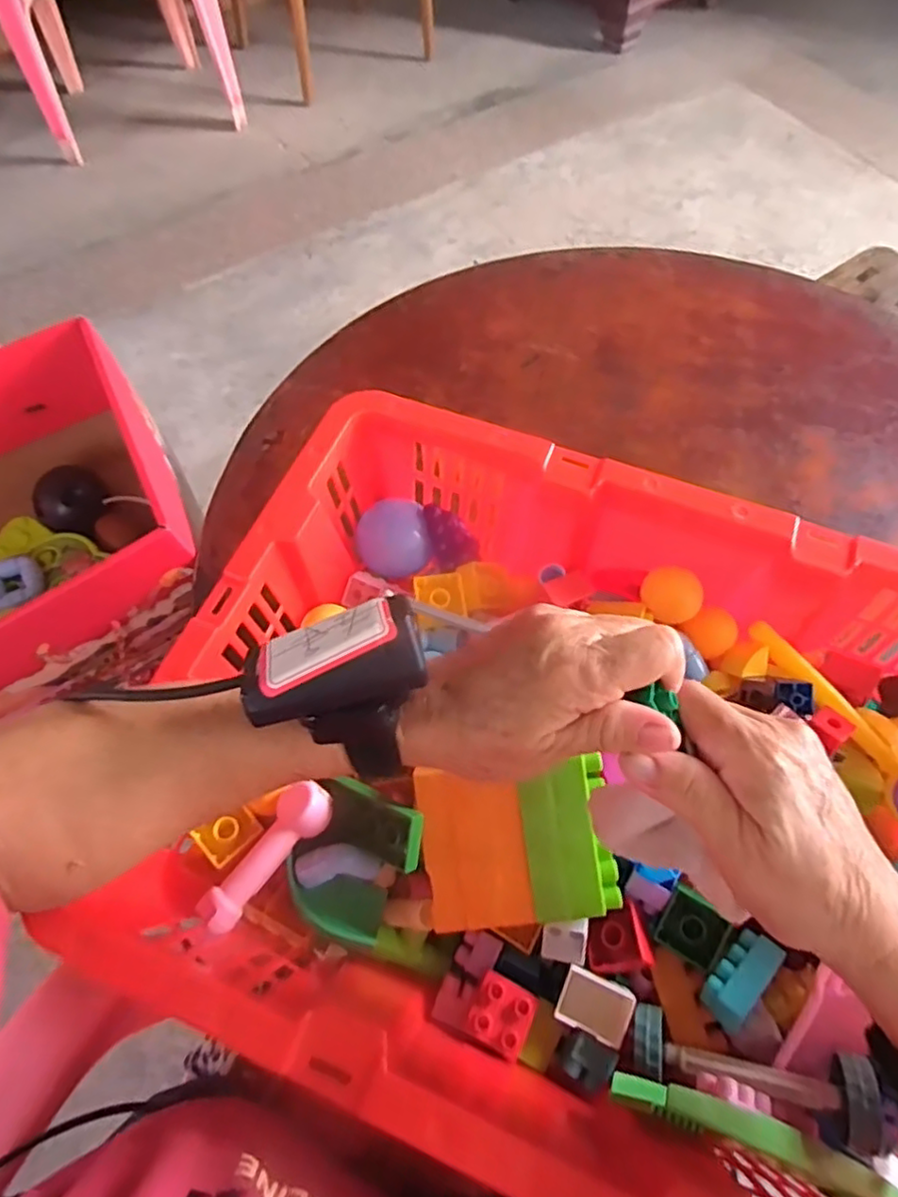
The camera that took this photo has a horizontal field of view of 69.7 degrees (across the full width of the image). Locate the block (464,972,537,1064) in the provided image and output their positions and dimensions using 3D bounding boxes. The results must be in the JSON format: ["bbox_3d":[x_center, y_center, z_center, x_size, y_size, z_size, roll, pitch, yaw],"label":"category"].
[{"bbox_3d":[0.028,0.228,0.354,0.032,0.026,0.035,24,65,11],"label":"block"}]

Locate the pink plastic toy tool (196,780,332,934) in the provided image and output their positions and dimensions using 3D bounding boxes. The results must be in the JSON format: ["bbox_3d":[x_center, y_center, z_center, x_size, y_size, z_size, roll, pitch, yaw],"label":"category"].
[{"bbox_3d":[-0.101,0.144,0.362,0.024,0.021,0.087,39,69,18],"label":"pink plastic toy tool"}]

